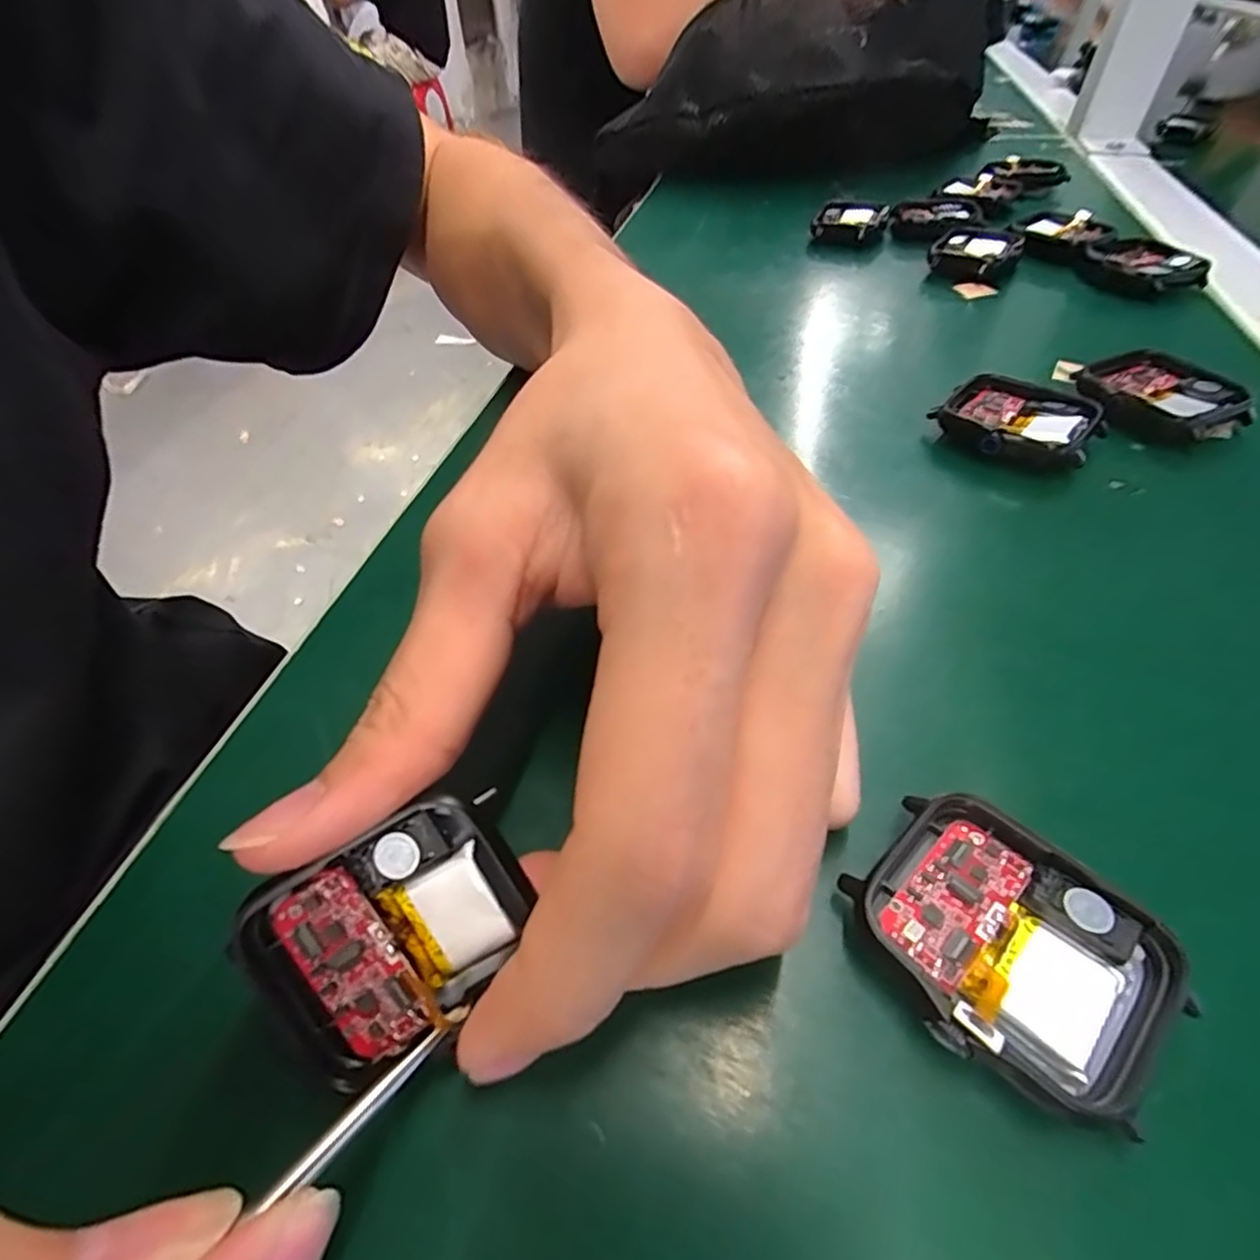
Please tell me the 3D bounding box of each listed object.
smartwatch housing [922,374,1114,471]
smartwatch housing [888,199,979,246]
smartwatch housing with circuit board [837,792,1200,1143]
[{"bbox_3d":[0.130,-0.070,0.206,0.048,0.008,0.039,32,57,27],"label":"smartwatch housing"},{"bbox_3d":[0.177,-0.233,0.350,0.042,0.013,0.039,-22,51,-15],"label":"smartwatch housing"},{"bbox_3d":[0.063,0.052,0.102,0.037,0.010,0.046,-37,57,-26],"label":"smartwatch housing with circuit board"}]

